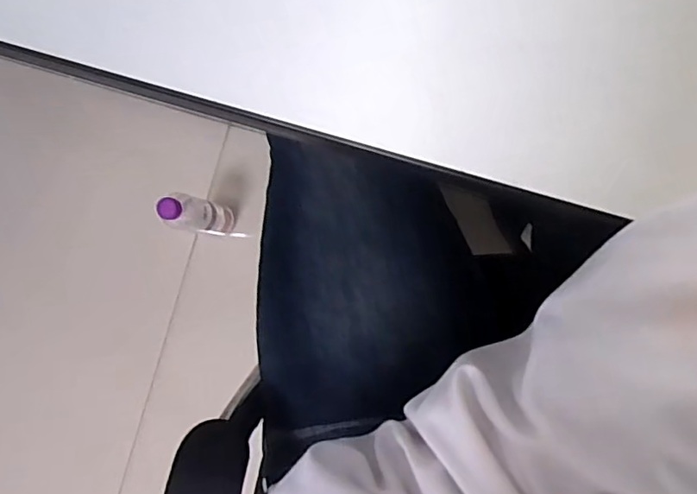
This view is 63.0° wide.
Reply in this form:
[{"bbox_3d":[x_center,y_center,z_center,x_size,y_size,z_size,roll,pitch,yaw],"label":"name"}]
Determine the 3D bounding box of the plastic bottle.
[{"bbox_3d":[-0.236,-0.050,0.885,0.054,0.204,0.055,6,90,8],"label":"plastic bottle"}]

